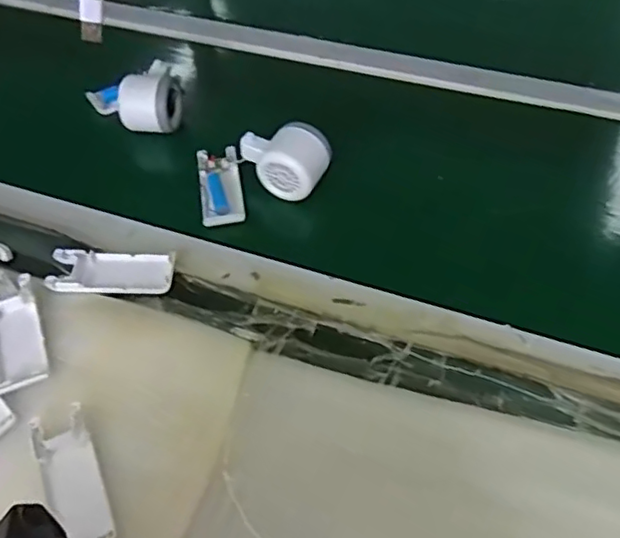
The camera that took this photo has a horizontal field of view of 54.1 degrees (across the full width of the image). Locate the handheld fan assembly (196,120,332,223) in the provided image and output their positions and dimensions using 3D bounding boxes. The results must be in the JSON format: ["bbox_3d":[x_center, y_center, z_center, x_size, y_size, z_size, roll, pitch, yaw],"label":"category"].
[{"bbox_3d":[-0.048,-0.102,0.587,0.127,0.049,0.092,-12,53,-7],"label":"handheld fan assembly"}]

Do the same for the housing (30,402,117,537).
[{"bbox_3d":[-0.159,0.138,0.405,0.035,0.011,0.104,-24,55,-15],"label":"housing"}]

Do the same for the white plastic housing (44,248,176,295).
[{"bbox_3d":[-0.170,0.001,0.524,0.103,0.011,0.039,-1,52,1],"label":"white plastic housing"}]

